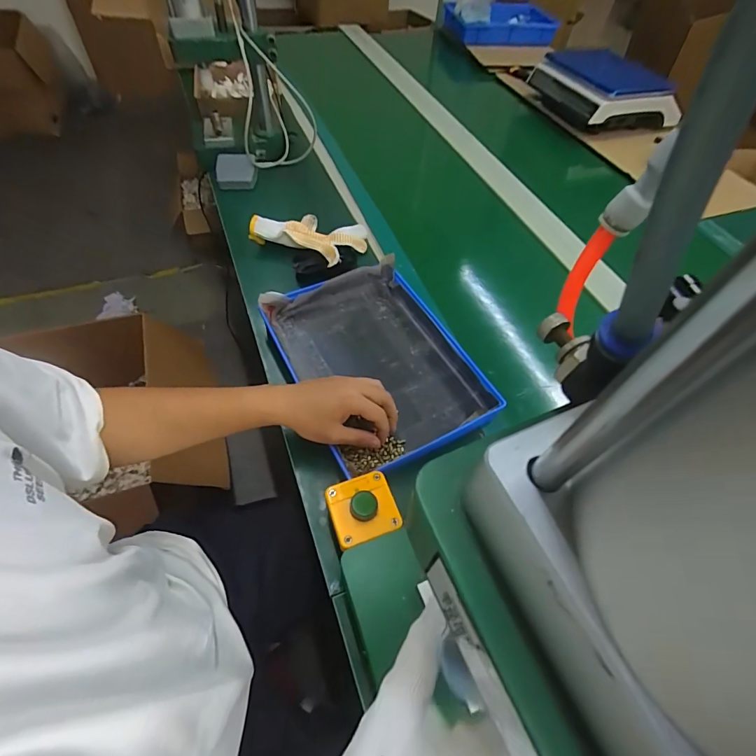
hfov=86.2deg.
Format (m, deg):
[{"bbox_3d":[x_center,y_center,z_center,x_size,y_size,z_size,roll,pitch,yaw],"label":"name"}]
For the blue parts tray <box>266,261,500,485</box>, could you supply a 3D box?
[{"bbox_3d":[0.001,-0.029,0.594,0.247,0.046,0.319,-23,60,-19],"label":"blue parts tray"}]

